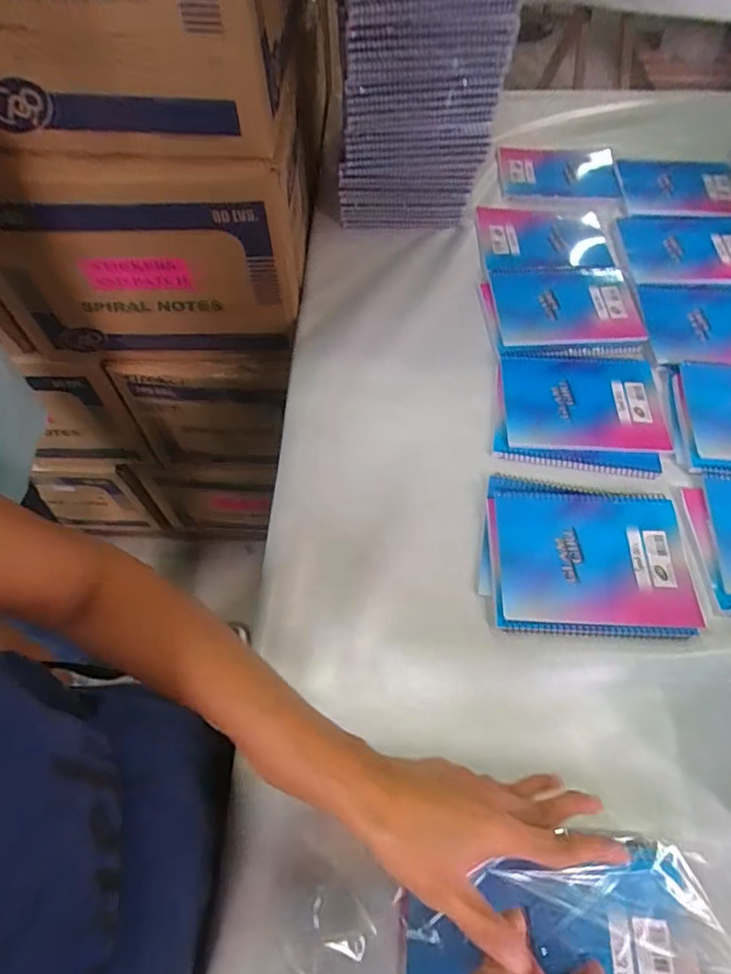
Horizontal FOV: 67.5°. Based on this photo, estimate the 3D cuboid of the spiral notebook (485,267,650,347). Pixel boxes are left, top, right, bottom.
[{"bbox_3d":[0.286,-0.267,0.784,0.198,0.011,0.154,1,59,0],"label":"spiral notebook"}]

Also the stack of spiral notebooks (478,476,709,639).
[{"bbox_3d":[0.231,0.070,0.581,0.208,0.014,0.170,5,59,2],"label":"stack of spiral notebooks"}]

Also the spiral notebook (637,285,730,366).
[{"bbox_3d":[0.496,-0.229,0.764,0.196,0.008,0.167,5,59,2],"label":"spiral notebook"}]

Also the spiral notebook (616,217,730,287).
[{"bbox_3d":[0.503,-0.369,0.850,0.191,0.018,0.165,7,59,4],"label":"spiral notebook"}]

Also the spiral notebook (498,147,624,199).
[{"bbox_3d":[0.338,-0.549,0.956,0.204,0.017,0.139,3,59,1],"label":"spiral notebook"}]

